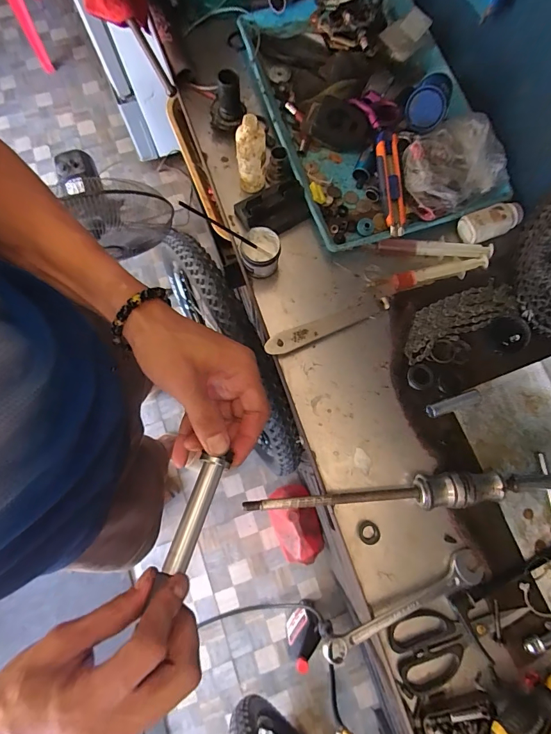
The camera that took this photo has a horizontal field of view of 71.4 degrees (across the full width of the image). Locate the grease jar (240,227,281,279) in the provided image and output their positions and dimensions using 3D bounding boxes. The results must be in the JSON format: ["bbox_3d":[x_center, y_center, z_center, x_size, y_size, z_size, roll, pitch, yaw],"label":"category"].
[{"bbox_3d":[-0.020,-0.156,0.536,0.052,0.051,0.052,0,78,0],"label":"grease jar"}]

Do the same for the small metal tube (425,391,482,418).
[{"bbox_3d":[0.235,0.050,0.508,0.071,0.019,0.020,-16,78,-4],"label":"small metal tube"}]

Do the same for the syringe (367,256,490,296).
[{"bbox_3d":[0.220,-0.132,0.551,0.165,0.016,0.028,-15,78,-4],"label":"syringe"}]

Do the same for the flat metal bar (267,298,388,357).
[{"bbox_3d":[0.070,-0.055,0.532,0.178,0.008,0.027,-21,83,-14],"label":"flat metal bar"}]

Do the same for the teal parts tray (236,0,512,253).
[{"bbox_3d":[0.135,-0.412,0.588,0.286,0.075,0.456,-19,78,-4],"label":"teal parts tray"}]

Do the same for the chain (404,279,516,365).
[{"bbox_3d":[0.253,-0.069,0.540,0.175,0.008,0.060,-25,79,-6],"label":"chain"}]

